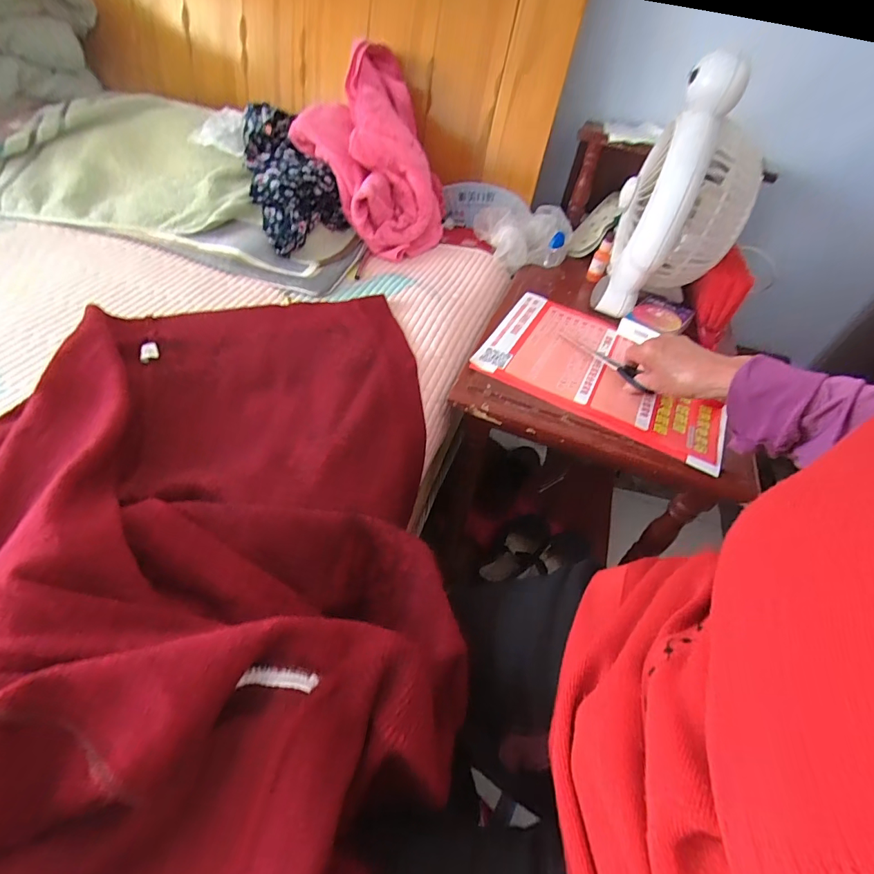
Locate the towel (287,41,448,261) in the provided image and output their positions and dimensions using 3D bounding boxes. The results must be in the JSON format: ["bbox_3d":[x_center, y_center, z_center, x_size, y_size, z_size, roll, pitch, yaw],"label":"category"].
[{"bbox_3d":[-0.096,-0.443,0.702,0.225,0.210,0.235,1,48,-6],"label":"towel"}]

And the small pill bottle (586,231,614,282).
[{"bbox_3d":[0.254,-0.277,0.696,0.023,0.068,0.027,23,49,14],"label":"small pill bottle"}]

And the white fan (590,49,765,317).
[{"bbox_3d":[0.314,-0.291,0.573,0.141,0.271,0.157,20,48,11],"label":"white fan"}]

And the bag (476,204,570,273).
[{"bbox_3d":[0.152,-0.337,0.742,0.144,0.051,0.136,-11,50,-17],"label":"bag"}]

